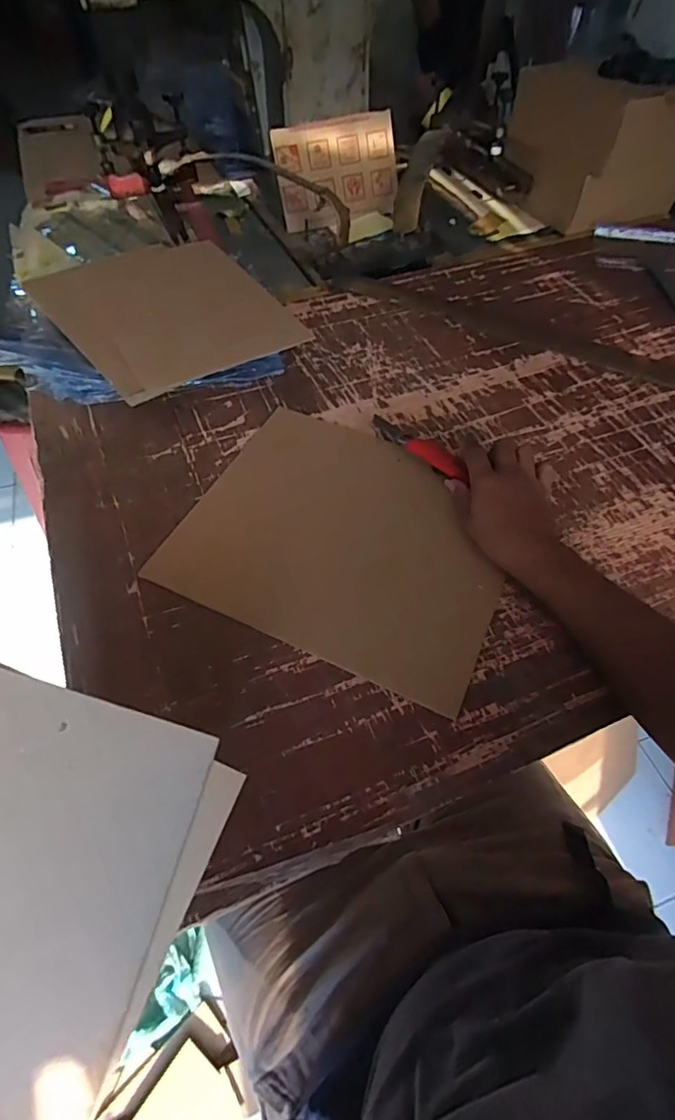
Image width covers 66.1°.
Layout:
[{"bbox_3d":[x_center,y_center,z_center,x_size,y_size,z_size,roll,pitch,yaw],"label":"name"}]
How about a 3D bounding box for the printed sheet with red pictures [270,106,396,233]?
[{"bbox_3d":[0.008,-0.746,0.994,0.244,0.167,0.057,-18,31,-13],"label":"printed sheet with red pictures"}]

